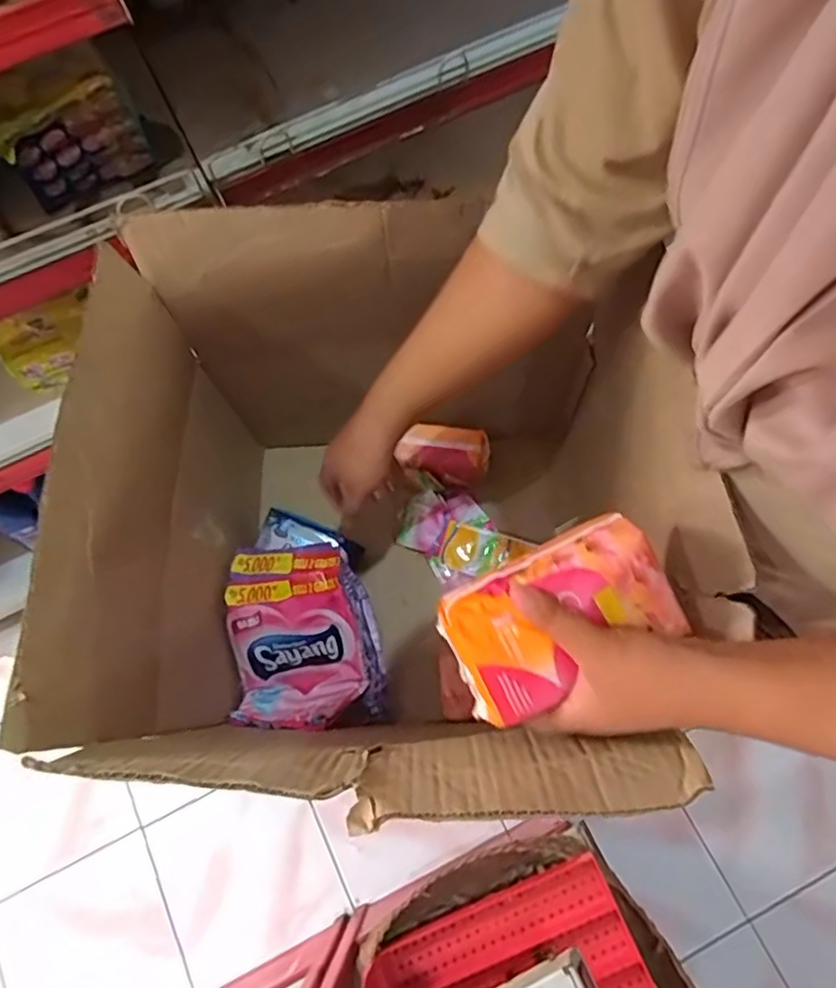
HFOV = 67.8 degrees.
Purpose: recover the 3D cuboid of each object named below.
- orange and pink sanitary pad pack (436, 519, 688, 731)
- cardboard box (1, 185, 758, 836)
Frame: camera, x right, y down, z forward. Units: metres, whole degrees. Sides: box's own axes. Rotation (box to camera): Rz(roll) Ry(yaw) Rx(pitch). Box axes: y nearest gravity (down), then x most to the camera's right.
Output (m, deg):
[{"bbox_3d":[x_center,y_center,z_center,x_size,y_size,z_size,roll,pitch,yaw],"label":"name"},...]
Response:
[{"bbox_3d":[0.083,0.074,0.377,0.129,0.050,0.086,-24,72,-6],"label":"orange and pink sanitary pad pack"},{"bbox_3d":[-0.020,0.047,0.605,0.436,0.434,0.420,-5,71,1],"label":"cardboard box"}]

